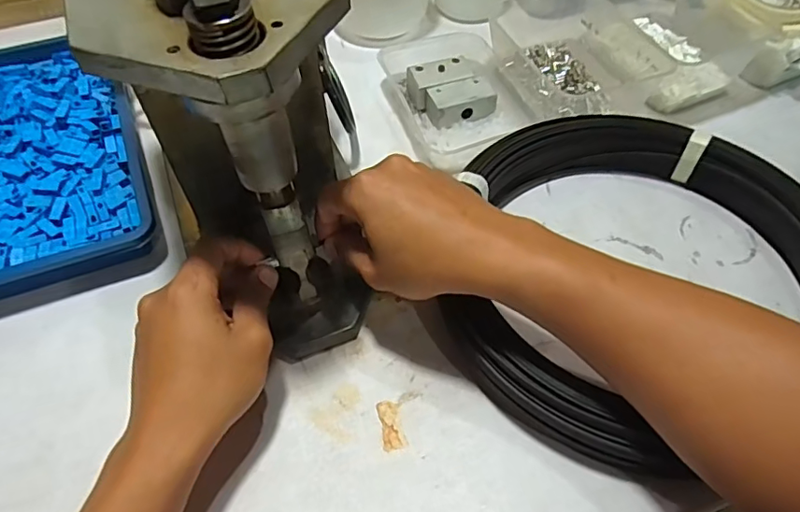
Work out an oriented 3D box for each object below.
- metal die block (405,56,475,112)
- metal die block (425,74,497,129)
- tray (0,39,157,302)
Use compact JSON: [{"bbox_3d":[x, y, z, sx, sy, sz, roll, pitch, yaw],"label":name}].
[{"bbox_3d":[0.040,-0.179,0.553,0.064,0.034,0.034,-19,55,-13],"label":"metal die block"},{"bbox_3d":[0.061,-0.154,0.536,0.063,0.029,0.037,-16,54,-11],"label":"metal die block"},{"bbox_3d":[-0.361,-0.087,0.489,0.240,0.038,0.318,-19,55,-13],"label":"tray"}]

